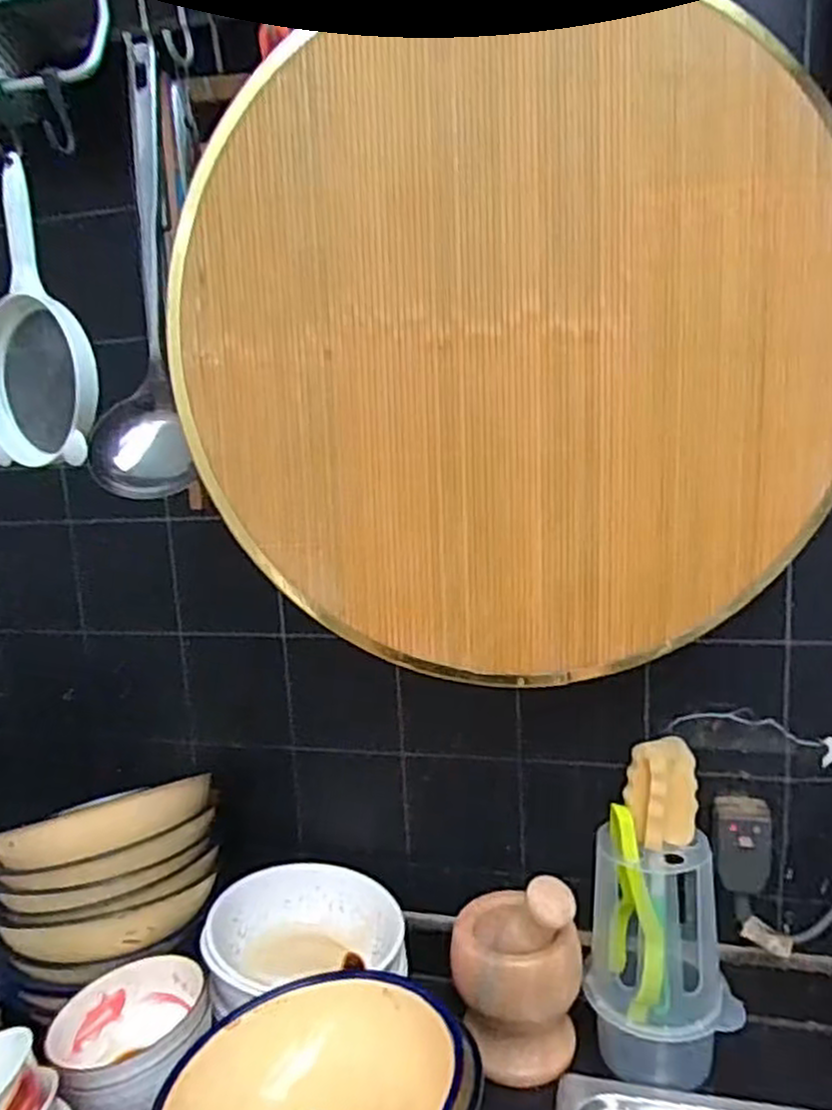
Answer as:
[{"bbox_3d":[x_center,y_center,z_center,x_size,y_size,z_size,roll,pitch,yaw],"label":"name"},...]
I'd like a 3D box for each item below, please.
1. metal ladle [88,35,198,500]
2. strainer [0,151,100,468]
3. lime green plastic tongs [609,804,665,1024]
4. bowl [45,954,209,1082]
[{"bbox_3d":[-0.200,-0.193,0.517,0.067,0.299,0.076,-5,10,-12],"label":"metal ladle"},{"bbox_3d":[-0.289,-0.168,0.563,0.125,0.196,0.045,6,14,43],"label":"strainer"},{"bbox_3d":[0.173,0.278,0.592,0.038,0.150,0.046,-1,10,14],"label":"lime green plastic tongs"},{"bbox_3d":[-0.209,0.354,0.559,0.110,0.052,0.099,-9,11,-28],"label":"bowl"}]

